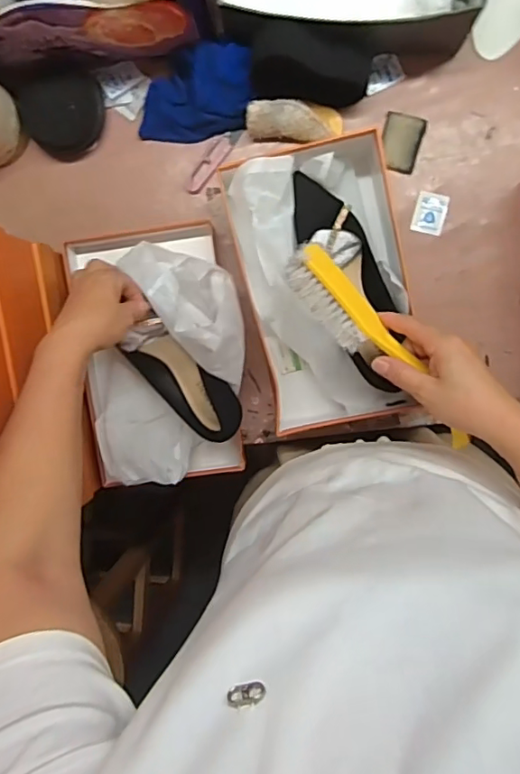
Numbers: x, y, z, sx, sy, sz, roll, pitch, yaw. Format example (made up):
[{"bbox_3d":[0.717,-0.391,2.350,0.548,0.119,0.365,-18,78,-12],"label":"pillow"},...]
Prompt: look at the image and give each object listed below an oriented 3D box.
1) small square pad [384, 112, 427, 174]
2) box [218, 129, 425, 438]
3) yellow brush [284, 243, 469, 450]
[{"bbox_3d":[0.160,-0.275,0.621,0.044,0.006,0.058,15,98,2],"label":"small square pad"},{"bbox_3d":[0.078,-0.105,0.602,0.184,0.090,0.307,-12,97,6],"label":"box"},{"bbox_3d":[0.108,-0.035,0.491,0.044,0.023,0.221,-44,92,8],"label":"yellow brush"}]

